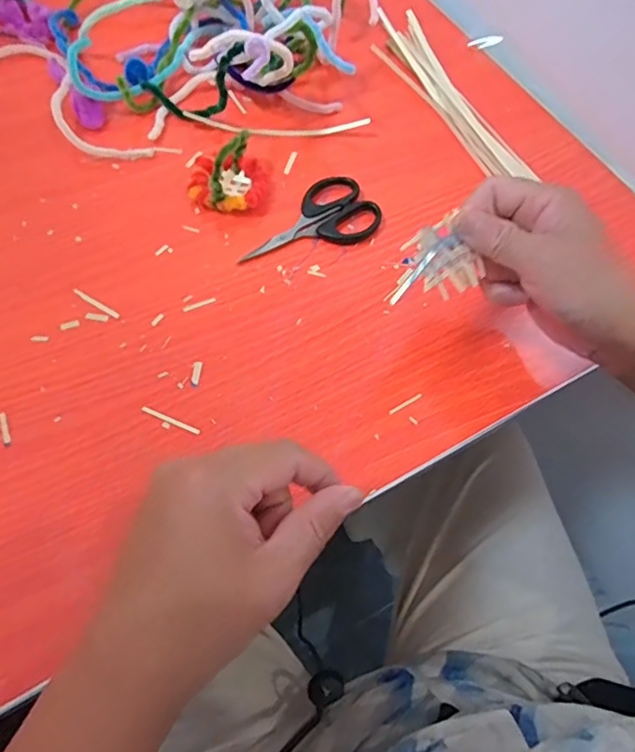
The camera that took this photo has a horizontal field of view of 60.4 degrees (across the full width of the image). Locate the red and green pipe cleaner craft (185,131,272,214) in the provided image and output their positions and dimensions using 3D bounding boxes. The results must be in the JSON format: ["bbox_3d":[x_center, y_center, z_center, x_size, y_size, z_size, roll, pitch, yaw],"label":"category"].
[{"bbox_3d":[-0.068,-0.158,0.415,0.060,0.040,0.058,4,64,-2],"label":"red and green pipe cleaner craft"}]

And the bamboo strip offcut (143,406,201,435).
[{"bbox_3d":[-0.092,0.027,0.342,0.040,0.004,0.004,23,65,7],"label":"bamboo strip offcut"}]

